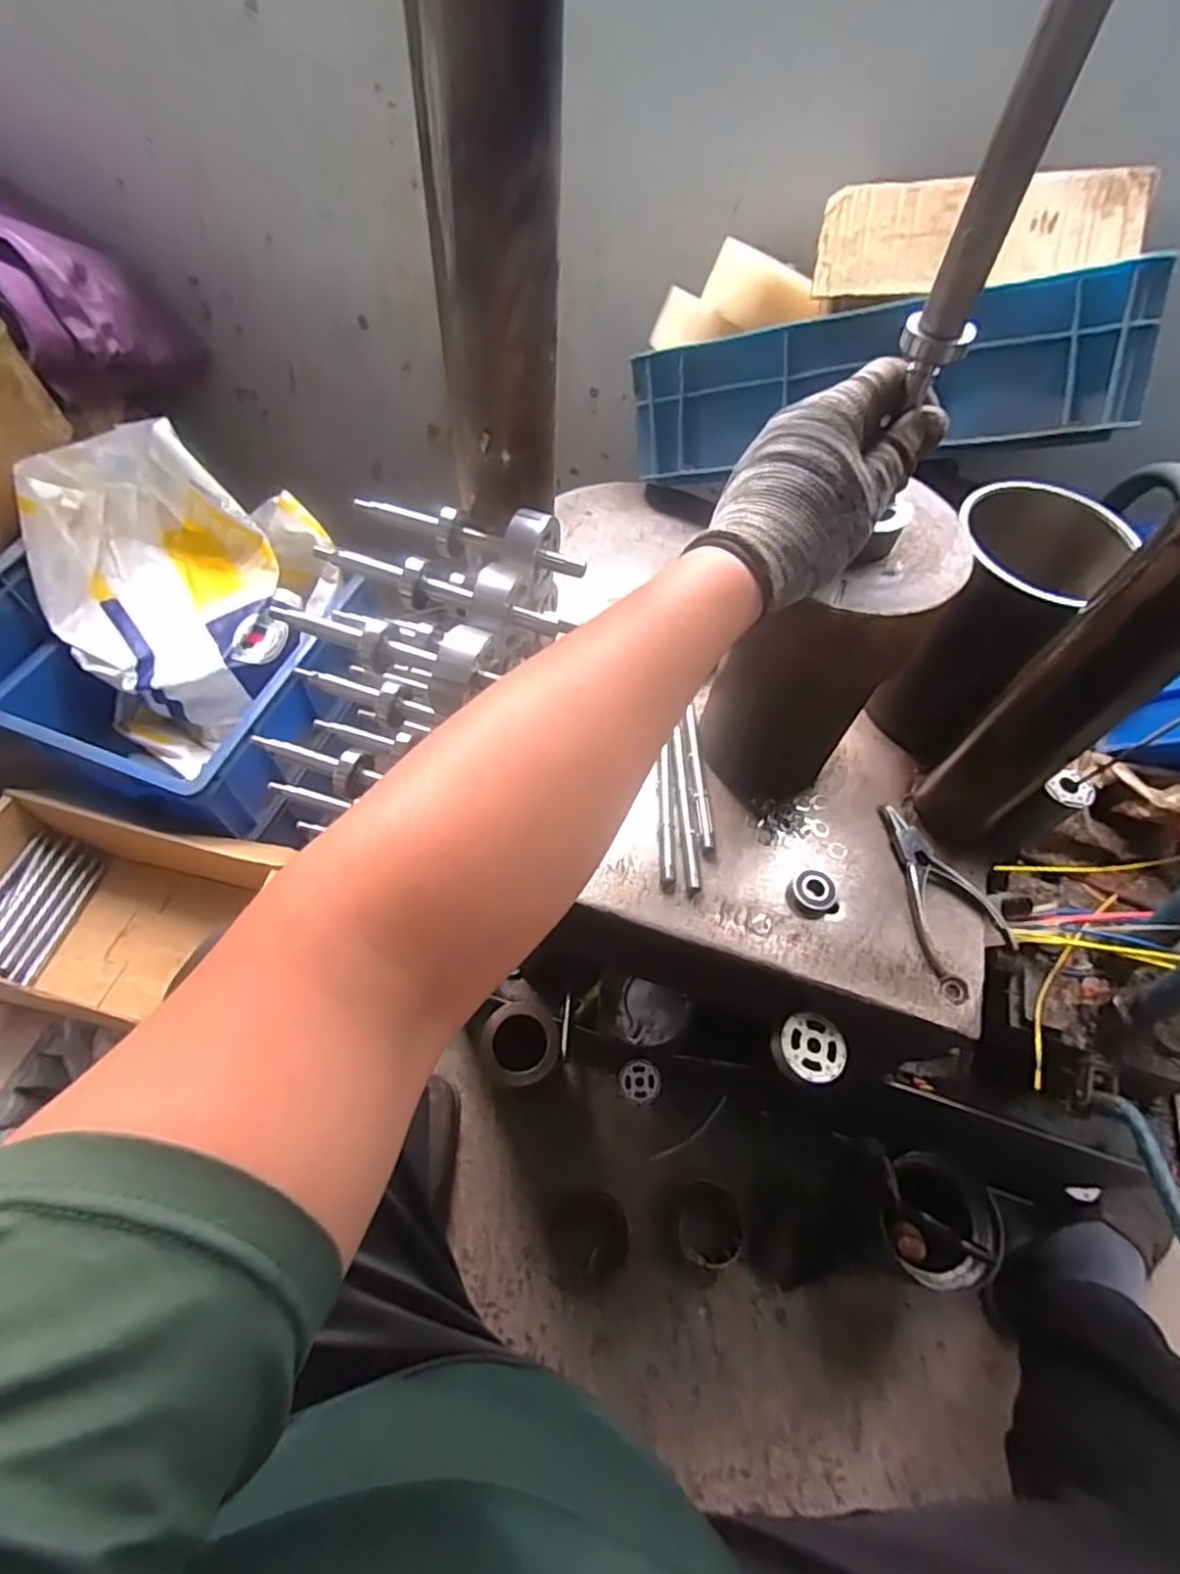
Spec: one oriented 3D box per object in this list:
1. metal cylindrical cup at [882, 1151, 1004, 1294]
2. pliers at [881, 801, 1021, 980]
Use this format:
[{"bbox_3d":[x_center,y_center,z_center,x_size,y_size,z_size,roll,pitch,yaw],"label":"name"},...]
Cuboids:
[{"bbox_3d":[0.349,0.429,0.667,0.110,0.052,0.113,2,59,-3],"label":"metal cylindrical cup"},{"bbox_3d":[0.263,0.078,0.531,0.070,0.019,0.134,-25,64,-18],"label":"pliers"}]

